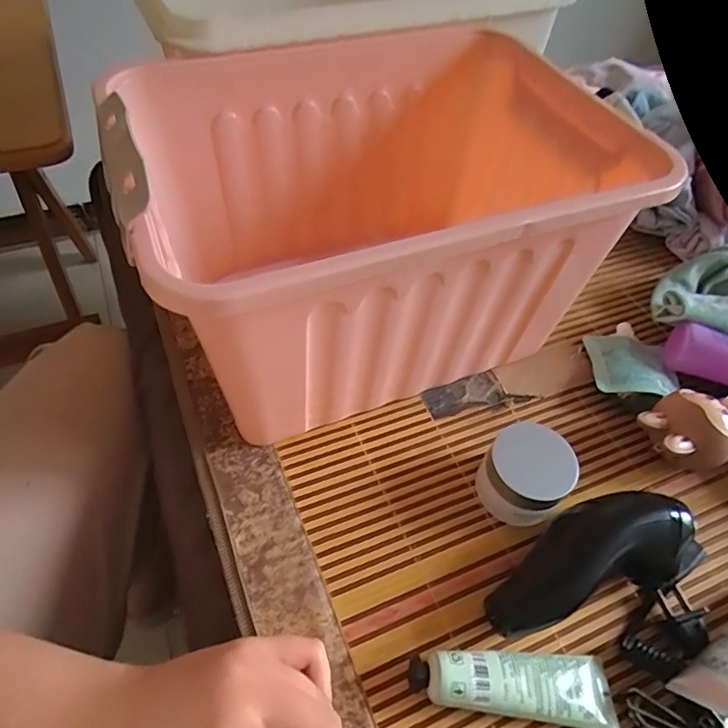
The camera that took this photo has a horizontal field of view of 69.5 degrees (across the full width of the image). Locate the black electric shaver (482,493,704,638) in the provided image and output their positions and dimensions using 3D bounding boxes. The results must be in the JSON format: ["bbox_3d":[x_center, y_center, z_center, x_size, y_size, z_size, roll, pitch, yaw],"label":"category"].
[{"bbox_3d":[0.134,0.114,0.308,0.141,0.049,0.052,-11,55,-12],"label":"black electric shaver"}]

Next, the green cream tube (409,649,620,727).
[{"bbox_3d":[0.081,0.169,0.278,0.109,0.025,0.034,6,53,0],"label":"green cream tube"}]

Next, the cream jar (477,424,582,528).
[{"bbox_3d":[0.106,0.071,0.339,0.053,0.044,0.050,2,53,-3],"label":"cream jar"}]

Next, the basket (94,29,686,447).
[{"bbox_3d":[0.019,-0.090,0.371,0.311,0.188,0.221,-15,56,-15],"label":"basket"}]

